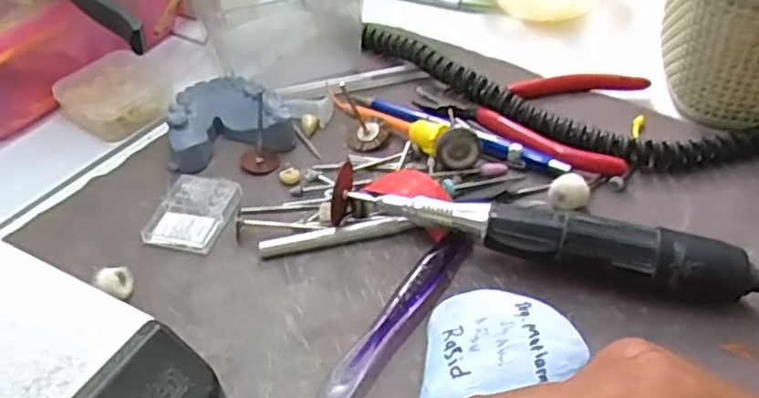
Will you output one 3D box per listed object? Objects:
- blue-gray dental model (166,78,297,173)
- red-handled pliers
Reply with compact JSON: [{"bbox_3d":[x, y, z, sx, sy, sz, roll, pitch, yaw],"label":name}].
[{"bbox_3d":[-0.083,-0.046,0.382,0.064,0.024,0.055,-9,44,-7],"label":"blue-gray dental model"},{"bbox_3d":[0.087,-0.054,0.394,0.118,0.012,0.093,13,46,16],"label":"red-handled pliers"}]

